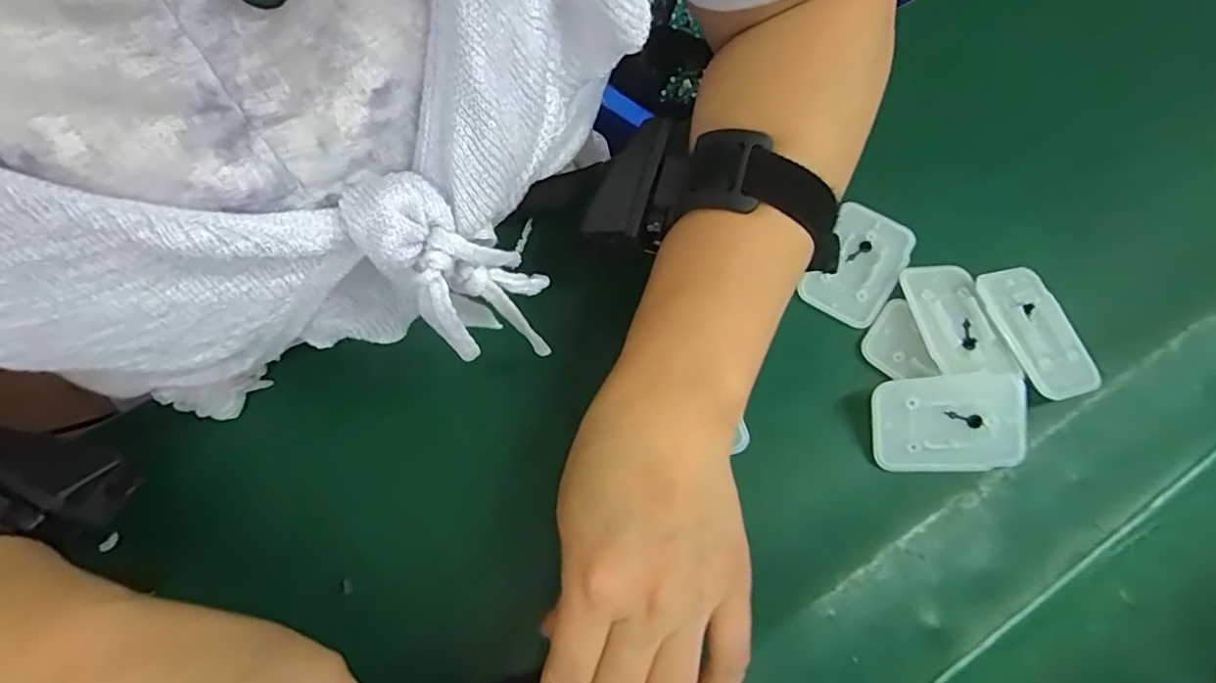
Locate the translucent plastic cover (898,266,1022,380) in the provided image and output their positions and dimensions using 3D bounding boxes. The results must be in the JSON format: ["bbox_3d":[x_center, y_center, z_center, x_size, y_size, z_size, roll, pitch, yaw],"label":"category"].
[{"bbox_3d":[0.172,-0.011,0.285,0.035,0.012,0.063,-6,71,-3],"label":"translucent plastic cover"}]

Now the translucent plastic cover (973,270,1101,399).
[{"bbox_3d":[0.210,-0.005,0.283,0.038,0.009,0.068,-14,71,-5],"label":"translucent plastic cover"}]

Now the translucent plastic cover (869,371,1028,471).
[{"bbox_3d":[0.158,0.037,0.266,0.068,0.005,0.043,-2,86,4],"label":"translucent plastic cover"}]

